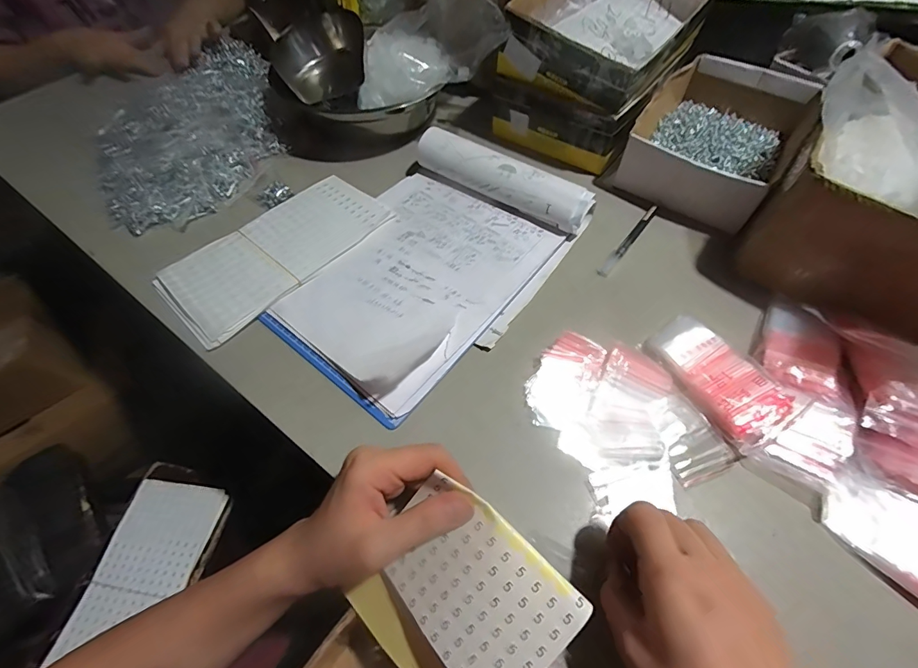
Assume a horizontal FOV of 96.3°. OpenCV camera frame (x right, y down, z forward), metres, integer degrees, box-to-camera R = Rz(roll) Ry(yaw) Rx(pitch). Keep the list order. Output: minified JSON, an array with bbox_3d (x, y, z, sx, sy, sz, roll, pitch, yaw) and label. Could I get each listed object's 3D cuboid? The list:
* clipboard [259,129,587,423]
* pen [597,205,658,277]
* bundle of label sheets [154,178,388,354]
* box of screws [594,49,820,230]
[{"bbox_3d":[-0.034,-0.088,0.432,0.229,0.053,0.318,33,62,19],"label":"clipboard"},{"bbox_3d":[0.193,-0.107,0.466,0.012,0.012,0.126,36,63,20],"label":"pen"},{"bbox_3d":[-0.203,-0.098,0.460,0.136,0.009,0.241,35,63,20],"label":"bundle of label sheets"},{"bbox_3d":[0.324,-0.262,0.534,0.160,0.064,0.254,33,62,19],"label":"box of screws"}]

